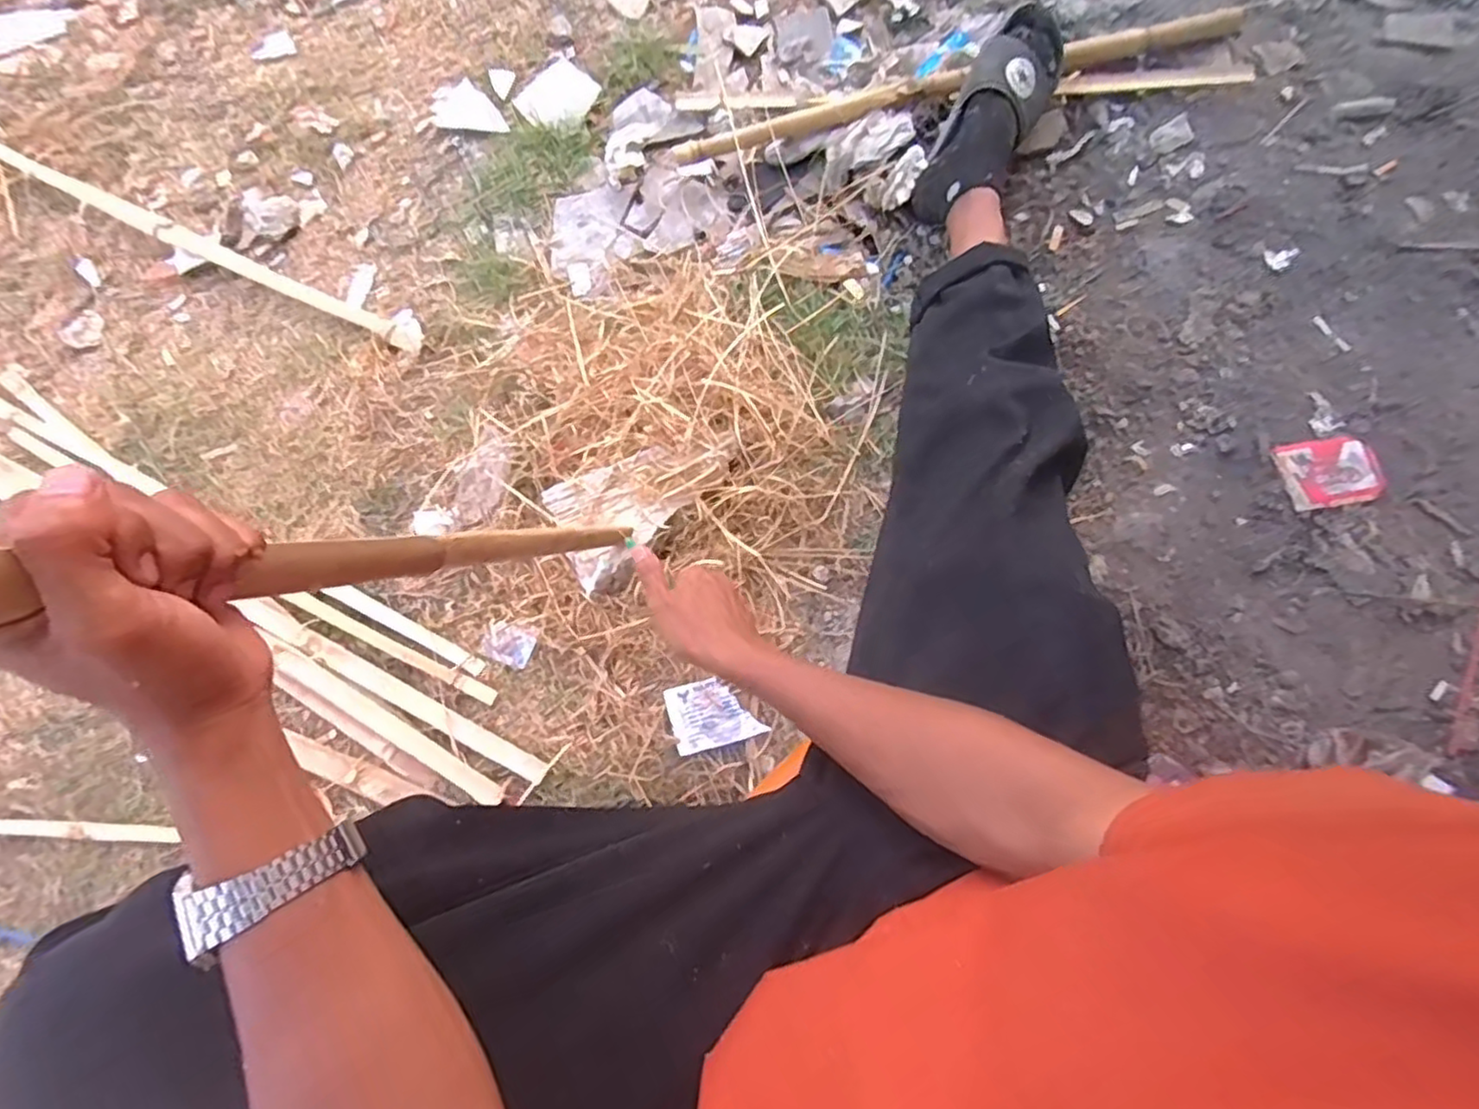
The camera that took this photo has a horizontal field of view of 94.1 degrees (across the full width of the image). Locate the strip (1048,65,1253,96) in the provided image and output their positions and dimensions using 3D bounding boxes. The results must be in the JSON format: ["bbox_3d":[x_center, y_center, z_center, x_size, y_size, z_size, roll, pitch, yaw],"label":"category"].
[{"bbox_3d":[0.537,-0.622,0.895,0.252,0.017,0.050,-4,75,1],"label":"strip"}]

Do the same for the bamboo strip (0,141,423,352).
[{"bbox_3d":[-0.756,-0.432,0.941,0.757,0.020,0.029,26,78,8],"label":"bamboo strip"}]

